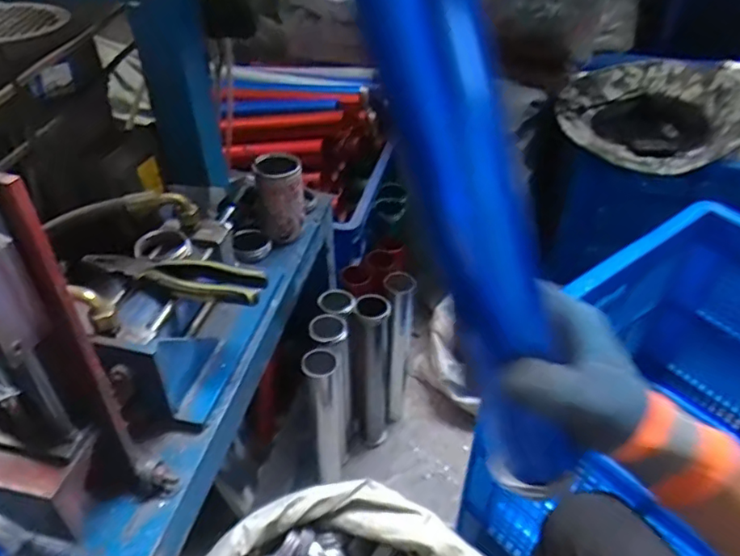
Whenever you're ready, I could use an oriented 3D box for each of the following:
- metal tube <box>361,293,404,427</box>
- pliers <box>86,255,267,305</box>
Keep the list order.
[{"bbox_3d":[0.007,0.175,1.019,0.061,0.352,0.055,2,41,1],"label":"metal tube"},{"bbox_3d":[-0.205,-0.001,0.602,0.188,0.026,0.046,5,41,4],"label":"pliers"}]

